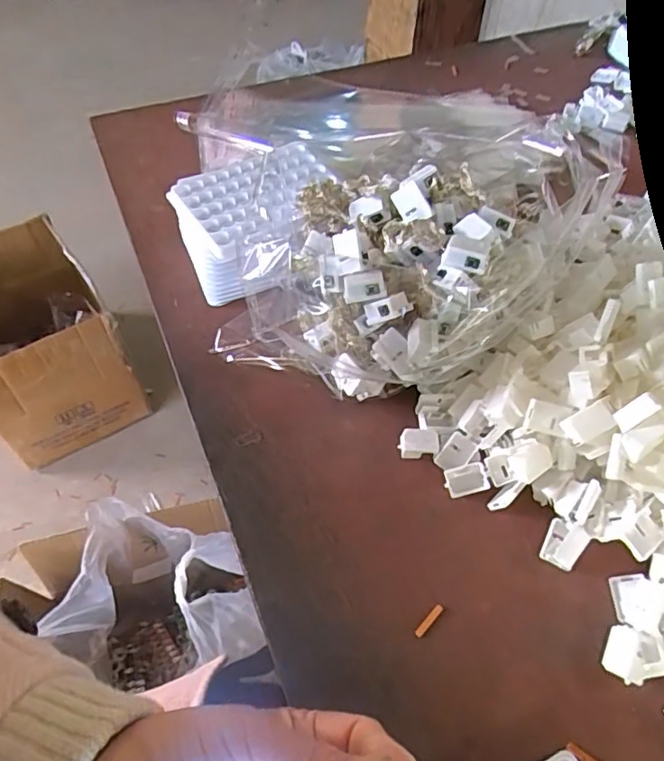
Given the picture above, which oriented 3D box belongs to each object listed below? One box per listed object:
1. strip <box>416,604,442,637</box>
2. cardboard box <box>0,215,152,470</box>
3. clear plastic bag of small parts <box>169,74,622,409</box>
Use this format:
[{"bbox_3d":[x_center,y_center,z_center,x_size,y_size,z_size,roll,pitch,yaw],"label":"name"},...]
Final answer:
[{"bbox_3d":[0.057,0.139,0.324,0.022,0.004,0.005,-38,63,-26],"label":"strip"},{"bbox_3d":[-0.616,-0.094,1.164,0.267,0.279,0.432,-29,59,-20],"label":"cardboard box"},{"bbox_3d":[0.004,-0.110,0.418,0.298,0.141,0.196,32,60,21],"label":"clear plastic bag of small parts"}]

